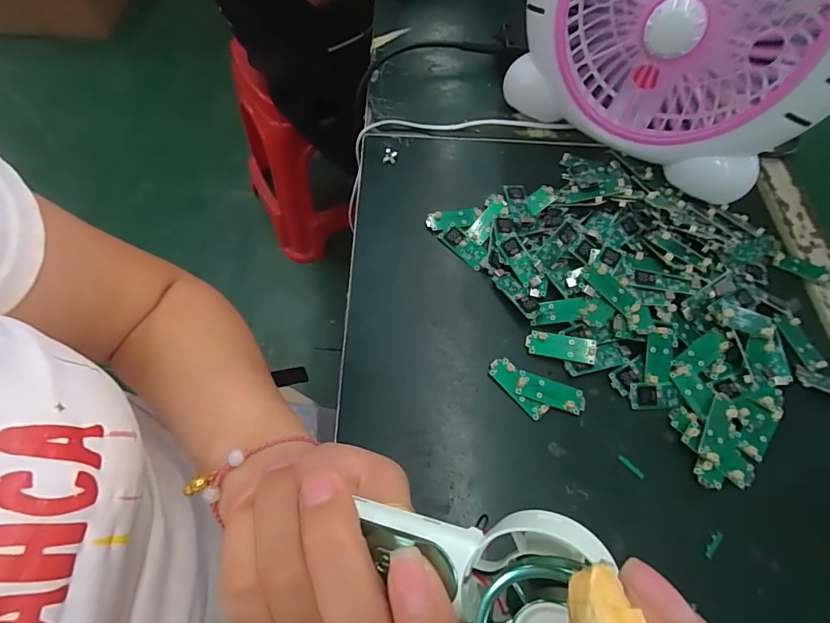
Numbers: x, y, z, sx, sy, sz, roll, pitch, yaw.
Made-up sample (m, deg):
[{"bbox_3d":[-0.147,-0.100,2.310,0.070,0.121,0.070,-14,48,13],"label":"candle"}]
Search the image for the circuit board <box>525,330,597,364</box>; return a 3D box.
[{"bbox_3d":[0.111,0.027,0.331,0.050,0.004,0.019,9,80,13],"label":"circuit board"}]

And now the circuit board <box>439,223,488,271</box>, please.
[{"bbox_3d":[0.042,-0.057,0.376,0.017,0.004,0.046,-46,75,5],"label":"circuit board"}]

